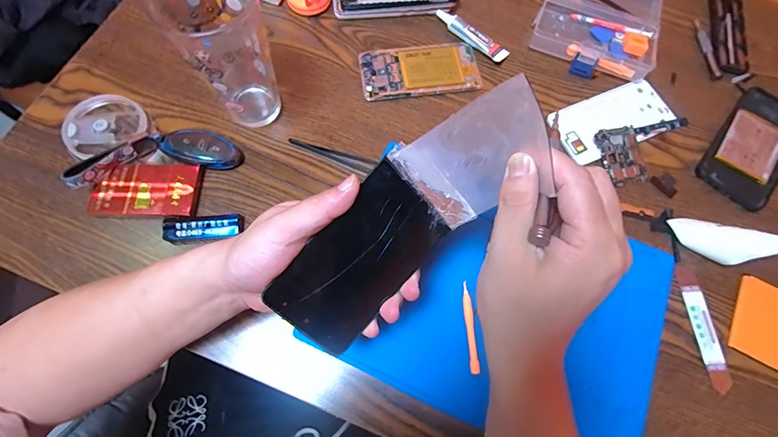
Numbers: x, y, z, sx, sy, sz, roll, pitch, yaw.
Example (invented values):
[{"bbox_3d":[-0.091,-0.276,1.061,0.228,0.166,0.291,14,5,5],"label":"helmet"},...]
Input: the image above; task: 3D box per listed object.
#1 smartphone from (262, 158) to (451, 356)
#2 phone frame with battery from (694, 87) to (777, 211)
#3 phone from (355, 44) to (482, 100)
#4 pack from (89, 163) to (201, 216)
[{"bbox_3d":[-0.021,0.031,0.268,0.071,0.004,0.129,42,86,-12],"label":"smartphone"},{"bbox_3d":[0.431,-0.090,0.431,0.078,0.010,0.168,41,74,11],"label":"phone frame with battery"},{"bbox_3d":[0.039,-0.178,0.449,0.143,0.009,0.073,-10,71,-5],"label":"phone"},{"bbox_3d":[-0.248,-0.029,0.379,0.099,0.013,0.057,1,71,-2],"label":"pack"}]

